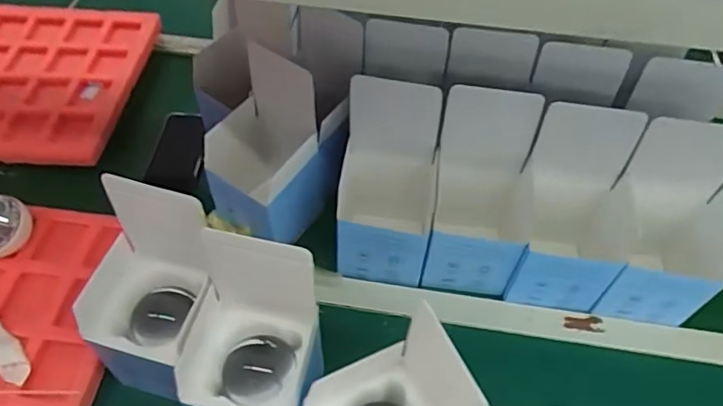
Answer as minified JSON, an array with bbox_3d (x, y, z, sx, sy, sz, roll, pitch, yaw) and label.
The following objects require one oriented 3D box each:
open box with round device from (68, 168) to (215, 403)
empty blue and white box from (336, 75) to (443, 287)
[{"bbox_3d":[-0.208,0.091,0.544,0.125,0.206,0.114,15,54,10],"label":"open box with round device"},{"bbox_3d":[0.029,-0.016,0.656,0.114,0.229,0.121,8,53,4],"label":"empty blue and white box"}]

